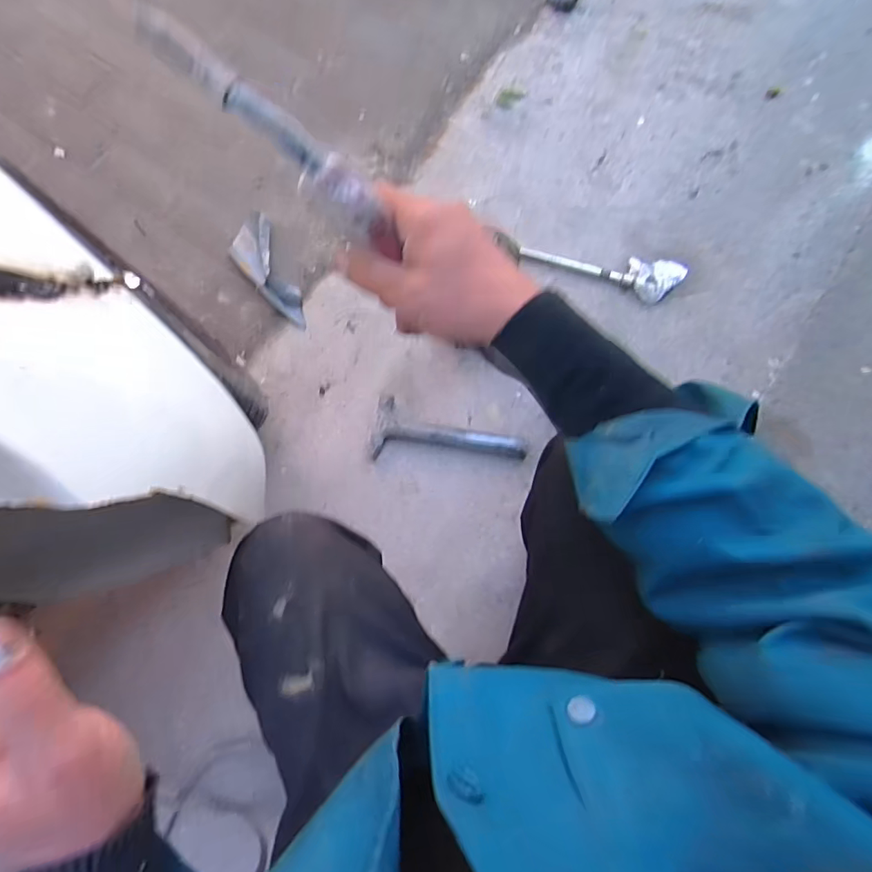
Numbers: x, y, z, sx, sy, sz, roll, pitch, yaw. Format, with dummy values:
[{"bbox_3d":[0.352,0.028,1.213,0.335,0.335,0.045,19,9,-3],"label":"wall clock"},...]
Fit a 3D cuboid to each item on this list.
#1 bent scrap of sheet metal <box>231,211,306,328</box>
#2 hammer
[{"bbox_3d":[-0.344,-0.323,1.030,0.094,0.024,0.234,-23,84,-8],"label":"bent scrap of sheet metal"},{"bbox_3d":[0.022,0.004,0.919,0.276,0.027,0.108,10,82,14],"label":"hammer"}]

